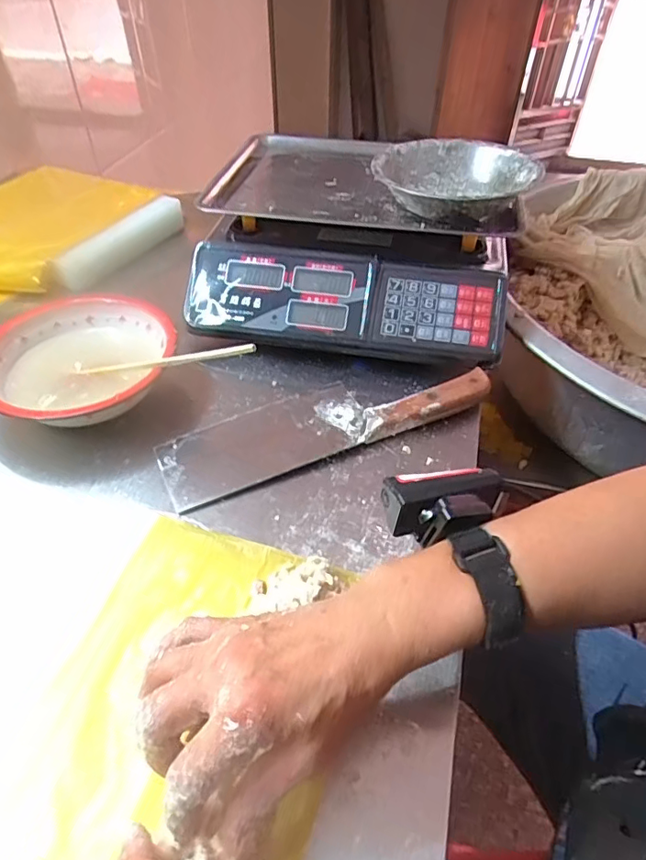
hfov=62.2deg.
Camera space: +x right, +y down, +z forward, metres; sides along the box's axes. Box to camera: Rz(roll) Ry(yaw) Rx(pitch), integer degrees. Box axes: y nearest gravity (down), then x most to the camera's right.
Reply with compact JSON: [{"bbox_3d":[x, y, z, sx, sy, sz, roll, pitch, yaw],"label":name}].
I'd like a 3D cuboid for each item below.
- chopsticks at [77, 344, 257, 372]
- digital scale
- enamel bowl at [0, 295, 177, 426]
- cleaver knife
[{"bbox_3d":[-0.137,-0.059,0.457,0.192,0.010,0.014,-2,42,28],"label":"chopsticks"},{"bbox_3d":[0.039,-0.214,0.612,0.313,0.116,0.300,8,46,7],"label":"digital scale"},{"bbox_3d":[-0.218,-0.057,0.495,0.162,0.054,0.166,1,46,-1],"label":"enamel bowl"},{"bbox_3d":[0.004,-0.012,0.480,0.292,0.027,0.082,-16,49,-17],"label":"cleaver knife"}]

